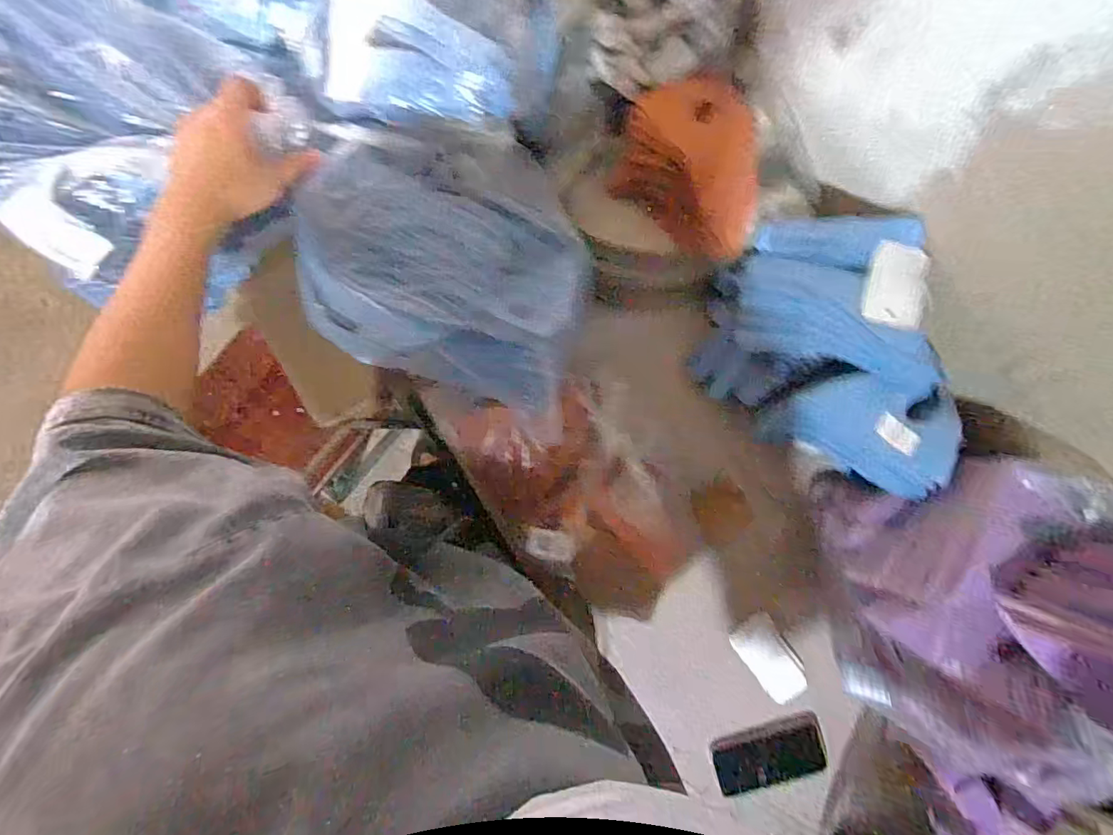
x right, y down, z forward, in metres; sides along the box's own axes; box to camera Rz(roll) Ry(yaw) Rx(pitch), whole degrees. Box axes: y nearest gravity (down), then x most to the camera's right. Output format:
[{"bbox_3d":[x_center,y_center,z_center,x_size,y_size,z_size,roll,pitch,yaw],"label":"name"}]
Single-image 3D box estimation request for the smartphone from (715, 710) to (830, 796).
[{"bbox_3d":[0.296,0.468,0.729,0.152,0.010,0.085,-16,89,-3],"label":"smartphone"}]

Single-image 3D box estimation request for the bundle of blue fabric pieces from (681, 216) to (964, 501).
[{"bbox_3d":[0.315,-0.064,0.622,0.221,0.168,0.342,-22,90,-3],"label":"bundle of blue fabric pieces"}]

